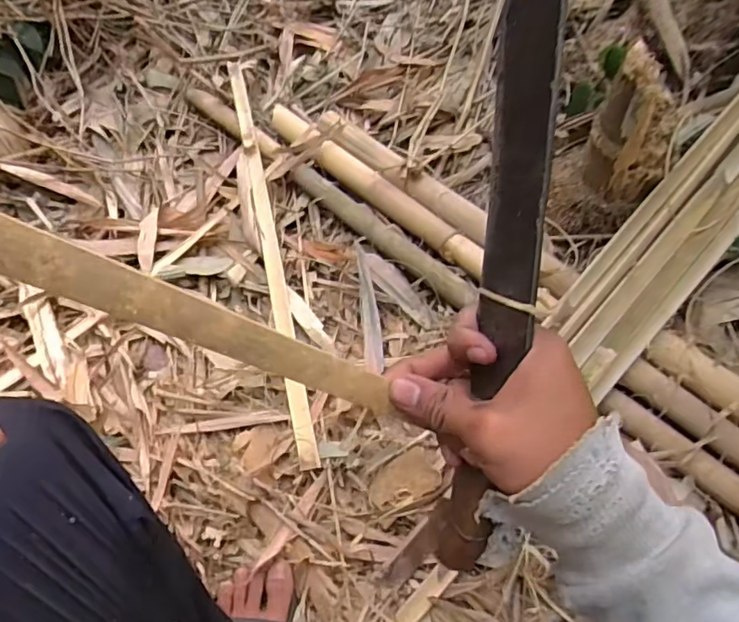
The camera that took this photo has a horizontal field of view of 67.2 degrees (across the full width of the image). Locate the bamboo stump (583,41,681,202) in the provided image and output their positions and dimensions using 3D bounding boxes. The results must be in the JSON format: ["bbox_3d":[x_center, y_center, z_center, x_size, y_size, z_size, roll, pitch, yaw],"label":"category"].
[{"bbox_3d":[0.357,-0.245,0.736,0.110,0.170,0.106,28,67,14],"label":"bamboo stump"}]

